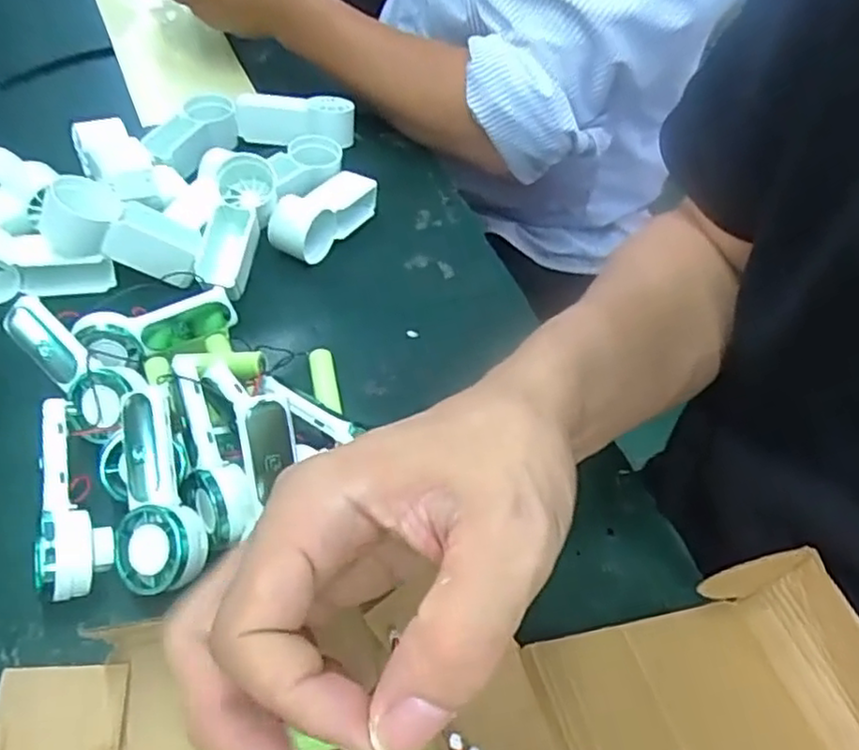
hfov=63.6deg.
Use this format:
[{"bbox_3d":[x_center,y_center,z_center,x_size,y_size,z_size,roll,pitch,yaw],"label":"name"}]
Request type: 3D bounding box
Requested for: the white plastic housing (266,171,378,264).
[{"bbox_3d":[-0.072,-0.112,0.486,0.032,0.034,0.087,32,55,21],"label":"white plastic housing"}]

